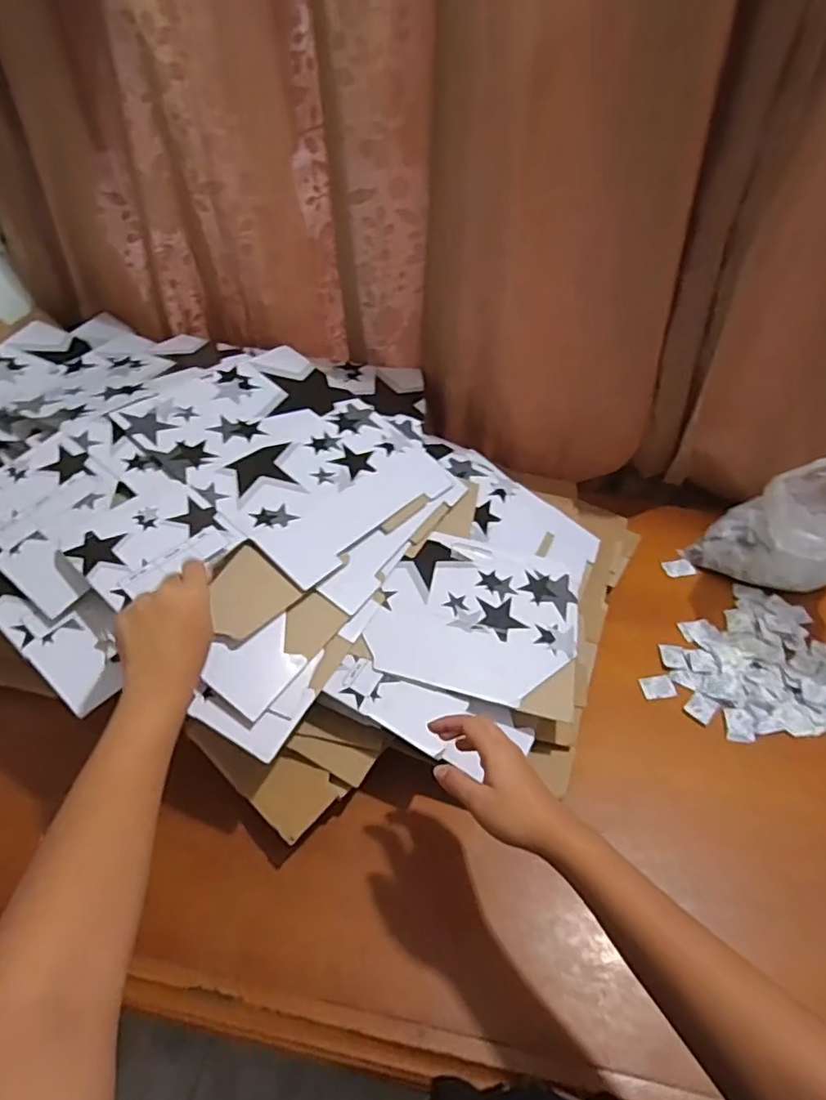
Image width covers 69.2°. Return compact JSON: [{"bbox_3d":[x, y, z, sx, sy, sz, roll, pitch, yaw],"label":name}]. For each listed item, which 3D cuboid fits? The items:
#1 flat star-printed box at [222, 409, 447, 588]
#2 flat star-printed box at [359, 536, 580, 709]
[{"bbox_3d":[-0.104,-0.091,0.724,0.203,0.013,0.272,40,51,14],"label":"flat star-printed box"},{"bbox_3d":[0.076,0.072,0.681,0.223,0.013,0.194,14,55,-1],"label":"flat star-printed box"}]

